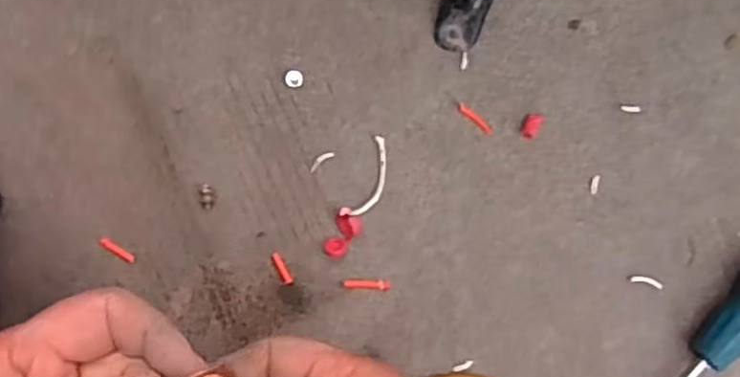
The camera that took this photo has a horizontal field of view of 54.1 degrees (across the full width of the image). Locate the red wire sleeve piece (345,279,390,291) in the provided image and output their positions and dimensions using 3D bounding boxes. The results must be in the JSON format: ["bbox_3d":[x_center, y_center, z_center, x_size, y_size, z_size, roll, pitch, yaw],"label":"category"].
[{"bbox_3d":[-0.002,0.059,0.445,0.029,0.004,0.006,0,92,-3],"label":"red wire sleeve piece"}]

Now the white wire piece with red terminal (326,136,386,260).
[{"bbox_3d":[-0.005,0.007,0.437,0.018,0.015,0.077,28,90,-4],"label":"white wire piece with red terminal"}]

